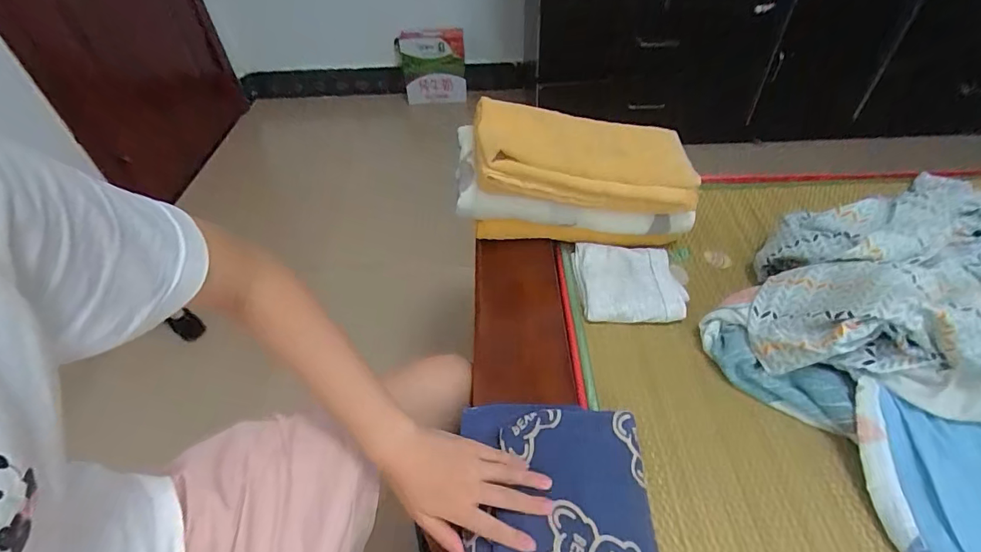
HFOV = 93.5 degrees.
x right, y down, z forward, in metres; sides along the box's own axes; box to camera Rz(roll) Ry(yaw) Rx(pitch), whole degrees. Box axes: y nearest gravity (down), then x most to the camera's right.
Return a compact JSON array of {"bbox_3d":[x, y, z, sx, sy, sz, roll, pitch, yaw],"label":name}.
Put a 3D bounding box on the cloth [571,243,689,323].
[{"bbox_3d":[0.200,0.010,0.677,0.148,0.028,0.134,-3,45,-1],"label":"cloth"}]

